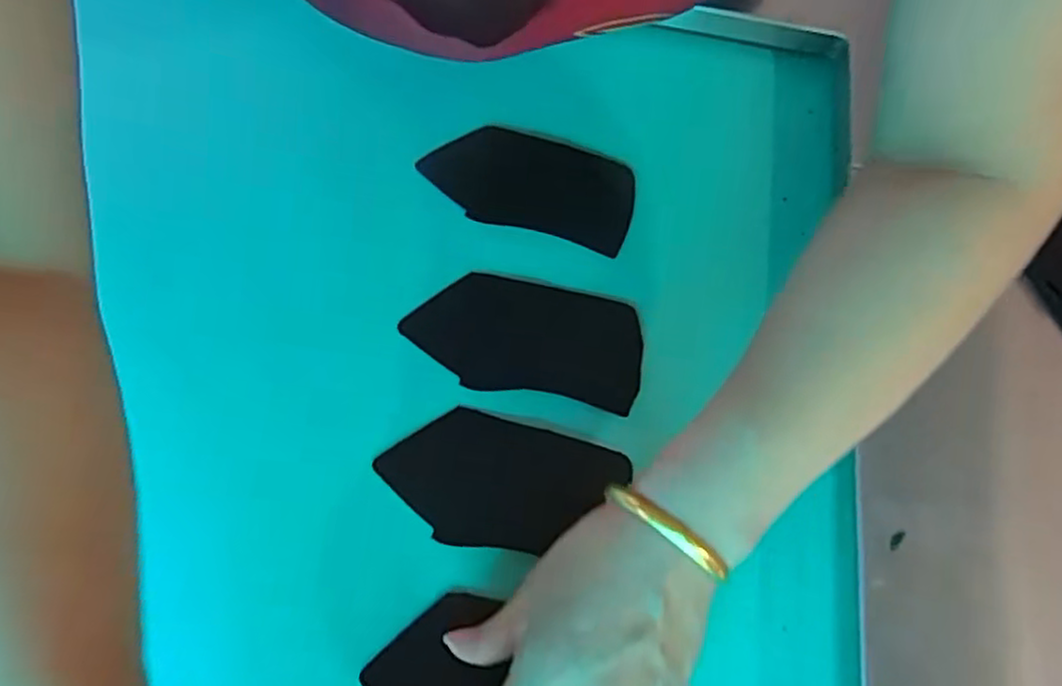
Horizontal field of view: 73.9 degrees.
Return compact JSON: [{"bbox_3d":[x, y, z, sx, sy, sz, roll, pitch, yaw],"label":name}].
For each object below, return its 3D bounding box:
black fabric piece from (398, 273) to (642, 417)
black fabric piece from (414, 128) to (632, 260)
[{"bbox_3d":[-0.003,-0.004,0.403,0.130,0.006,0.068,10,67,0],"label":"black fabric piece"},{"bbox_3d":[0.000,-0.100,0.441,0.127,0.007,0.070,16,67,1],"label":"black fabric piece"}]

